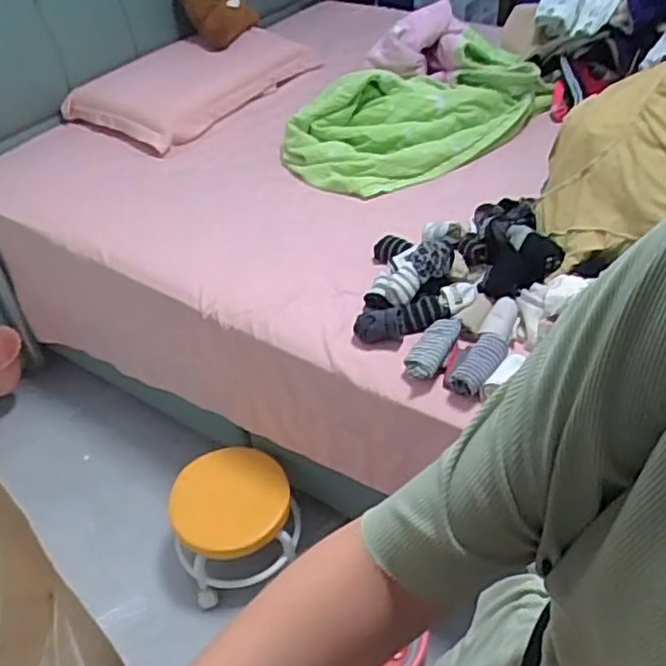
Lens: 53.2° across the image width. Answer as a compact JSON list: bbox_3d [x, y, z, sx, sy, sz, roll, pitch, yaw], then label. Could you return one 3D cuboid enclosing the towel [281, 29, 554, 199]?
[{"bbox_3d":[0.242,-0.609,1.750,0.739,0.216,0.340,-28,47,-24],"label":"towel"}]

